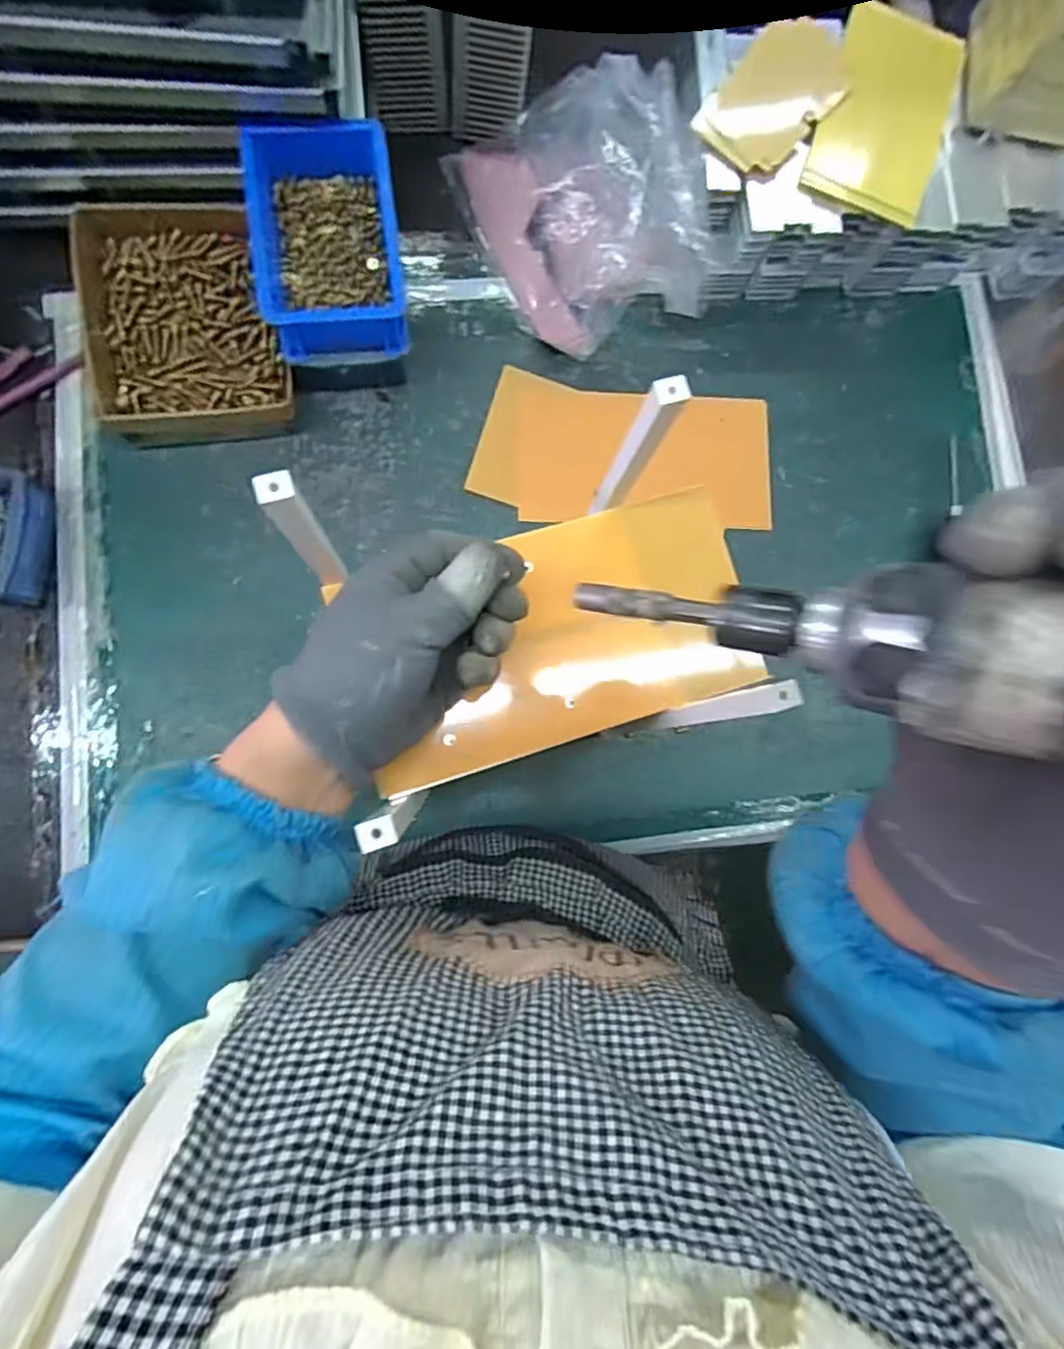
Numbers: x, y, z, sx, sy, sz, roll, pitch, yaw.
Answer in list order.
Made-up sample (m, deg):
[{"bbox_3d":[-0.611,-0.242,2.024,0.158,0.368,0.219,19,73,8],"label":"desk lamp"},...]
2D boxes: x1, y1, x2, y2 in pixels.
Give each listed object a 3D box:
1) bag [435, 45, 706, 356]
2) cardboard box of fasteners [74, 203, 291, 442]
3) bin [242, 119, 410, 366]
[{"bbox_3d":[0.057,-0.396,0.530,0.190,0.086,0.217,-24,89,-8],"label":"bag"},{"bbox_3d":[-0.270,-0.280,0.504,0.140,0.043,0.190,-10,87,-7],"label":"cardboard box of fasteners"},{"bbox_3d":[-0.147,-0.317,0.465,0.100,0.052,0.152,-6,86,-7],"label":"bin"}]

